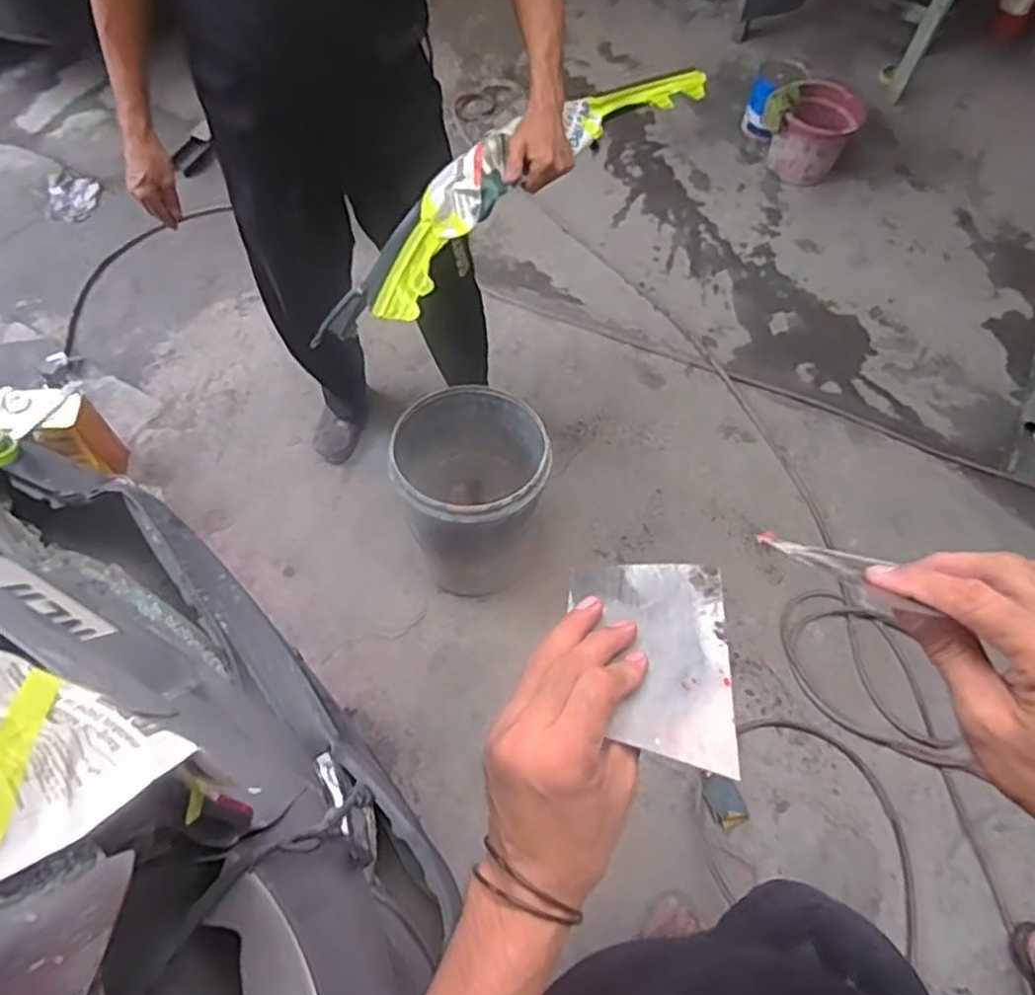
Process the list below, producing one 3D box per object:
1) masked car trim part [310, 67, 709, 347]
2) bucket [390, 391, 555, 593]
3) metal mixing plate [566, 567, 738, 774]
[{"bbox_3d":[-0.002,-0.447,1.053,0.144,0.093,0.704,39,67,20],"label":"masked car trim part"},{"bbox_3d":[-0.093,-0.007,1.502,0.290,0.348,0.310,0,60,0],"label":"bucket"},{"bbox_3d":[0.078,0.091,0.430,0.093,0.004,0.138,6,44,3],"label":"metal mixing plate"}]

